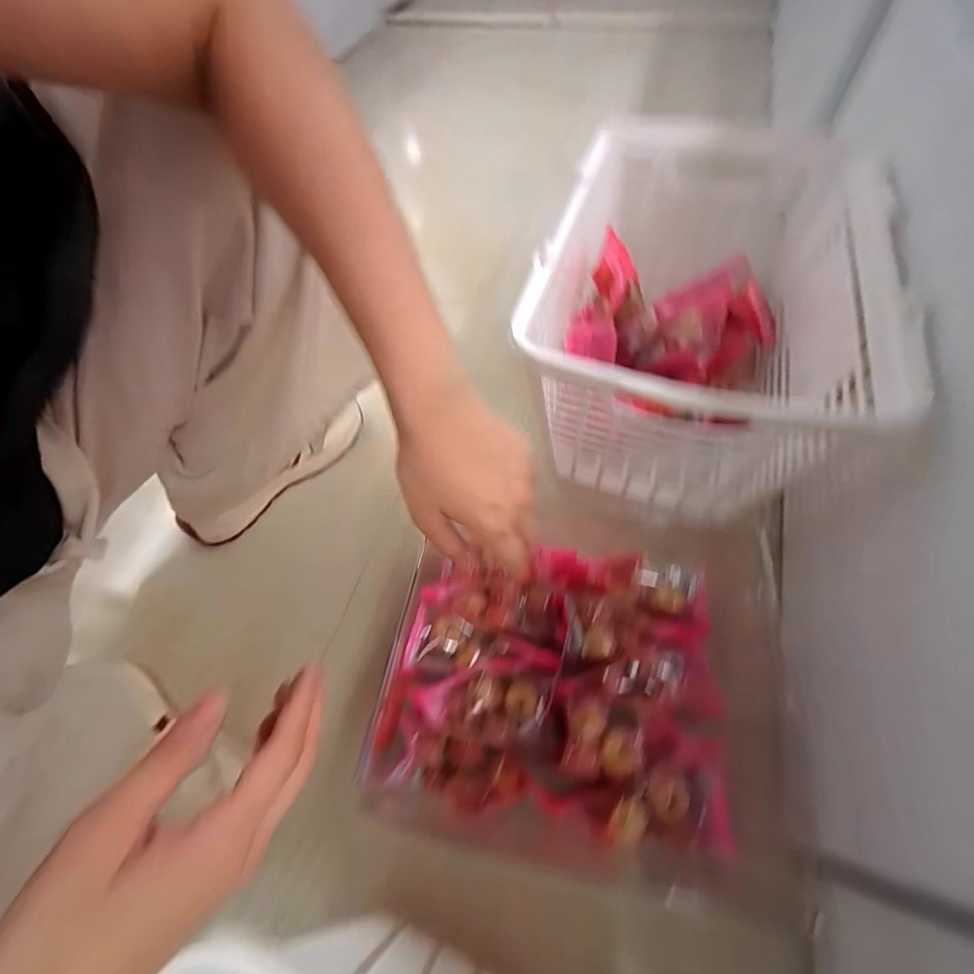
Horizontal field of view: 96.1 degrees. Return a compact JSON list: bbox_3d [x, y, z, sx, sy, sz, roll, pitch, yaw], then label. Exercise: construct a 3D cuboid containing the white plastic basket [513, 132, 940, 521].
[{"bbox_3d":[0.217,-0.188,0.517,0.327,0.231,0.443,20,62,11],"label":"white plastic basket"}]

